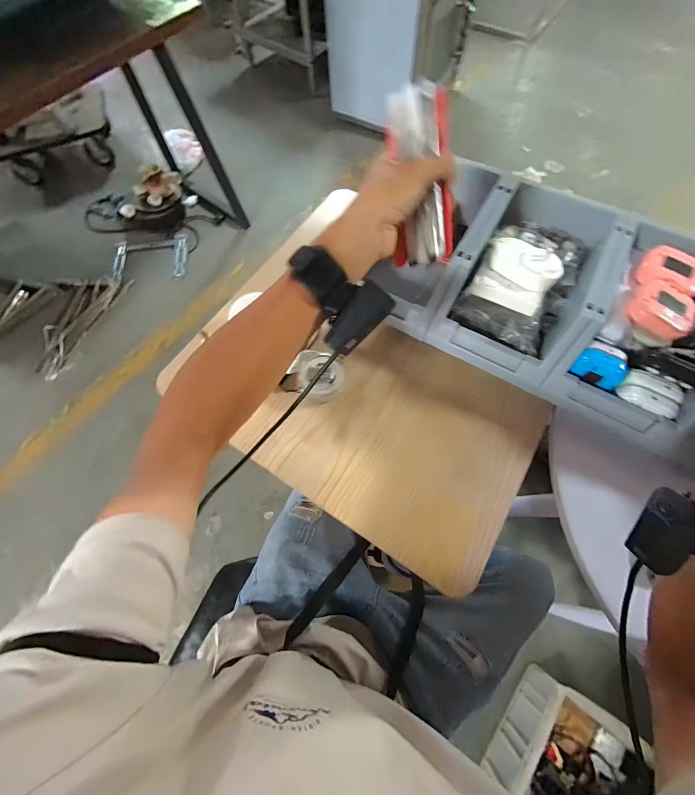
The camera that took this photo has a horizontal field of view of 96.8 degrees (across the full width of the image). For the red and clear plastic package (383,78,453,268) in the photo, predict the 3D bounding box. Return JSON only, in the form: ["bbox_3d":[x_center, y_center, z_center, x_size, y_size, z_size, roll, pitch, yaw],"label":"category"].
[{"bbox_3d":[0.073,-0.208,0.302,0.058,0.145,0.026,-11,24,-1],"label":"red and clear plastic package"}]

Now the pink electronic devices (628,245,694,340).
[{"bbox_3d":[0.380,-0.128,0.362,0.068,0.019,0.116,28,73,13],"label":"pink electronic devices"}]

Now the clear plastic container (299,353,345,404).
[{"bbox_3d":[-0.036,-0.026,0.425,0.059,0.030,0.062,5,69,5],"label":"clear plastic container"}]

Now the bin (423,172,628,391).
[{"bbox_3d":[0.235,-0.162,0.410,0.156,0.078,0.258,28,73,13],"label":"bin"}]

